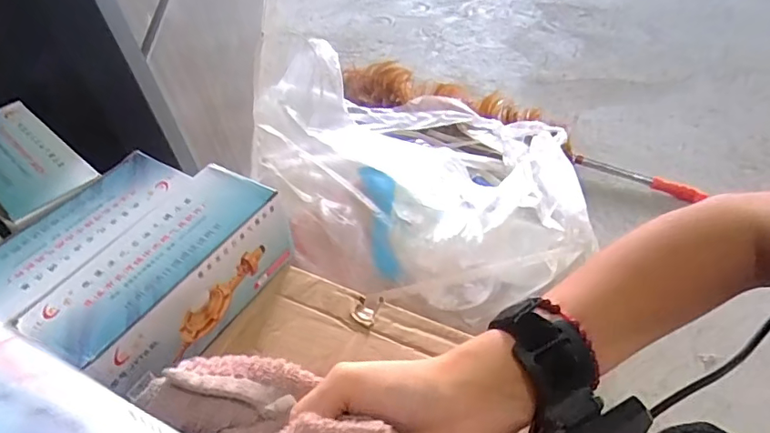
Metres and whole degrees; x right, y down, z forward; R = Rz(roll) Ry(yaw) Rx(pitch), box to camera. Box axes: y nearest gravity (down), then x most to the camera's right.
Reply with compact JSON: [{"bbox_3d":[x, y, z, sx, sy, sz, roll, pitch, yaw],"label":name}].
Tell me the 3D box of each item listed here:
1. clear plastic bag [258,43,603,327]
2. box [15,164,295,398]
[{"bbox_3d":[0.047,-0.082,0.784,0.534,0.158,0.415,23,54,24],"label":"clear plastic bag"},{"bbox_3d":[-0.166,0.047,0.402,0.093,0.073,0.185,20,53,23],"label":"box"}]

